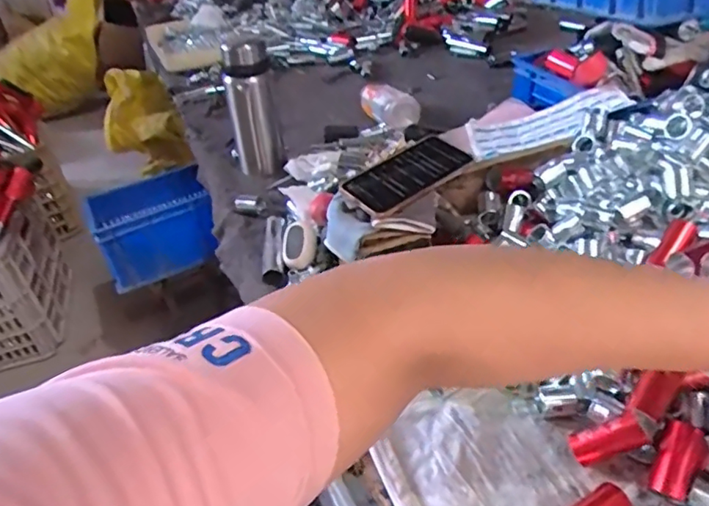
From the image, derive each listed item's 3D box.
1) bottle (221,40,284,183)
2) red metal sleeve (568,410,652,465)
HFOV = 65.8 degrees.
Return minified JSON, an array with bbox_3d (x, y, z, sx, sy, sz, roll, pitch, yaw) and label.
[{"bbox_3d":[-0.164,-0.231,0.881,0.074,0.214,0.074,-12,38,-8],"label":"bottle"},{"bbox_3d":[0.219,0.162,0.474,0.059,0.021,0.024,-31,32,20],"label":"red metal sleeve"}]

